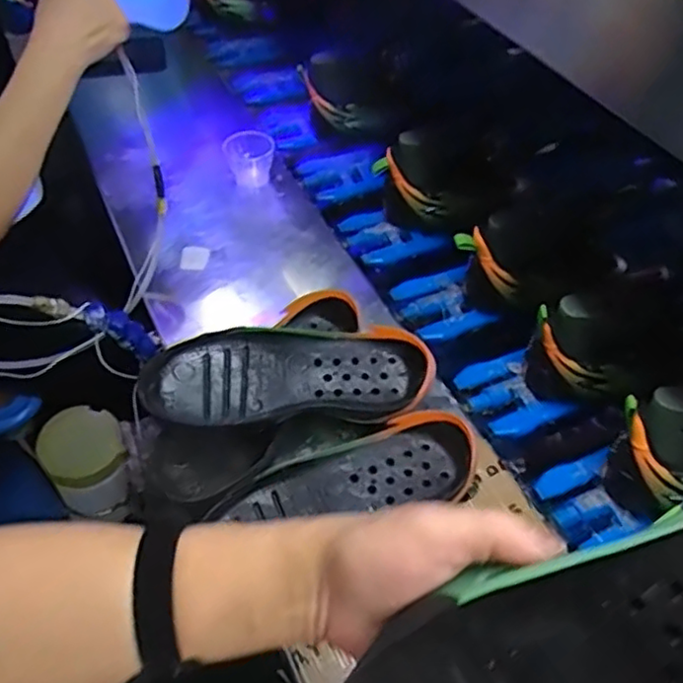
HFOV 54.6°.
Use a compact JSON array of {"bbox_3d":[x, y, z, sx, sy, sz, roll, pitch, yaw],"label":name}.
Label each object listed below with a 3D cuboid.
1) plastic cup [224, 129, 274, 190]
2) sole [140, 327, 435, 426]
[{"bbox_3d":[-0.117,-0.234,0.857,0.065,0.057,0.056,-9,47,-5],"label":"plastic cup"},{"bbox_3d":[-0.046,0.028,0.590,0.244,0.042,0.095,-5,47,-1],"label":"sole"}]

